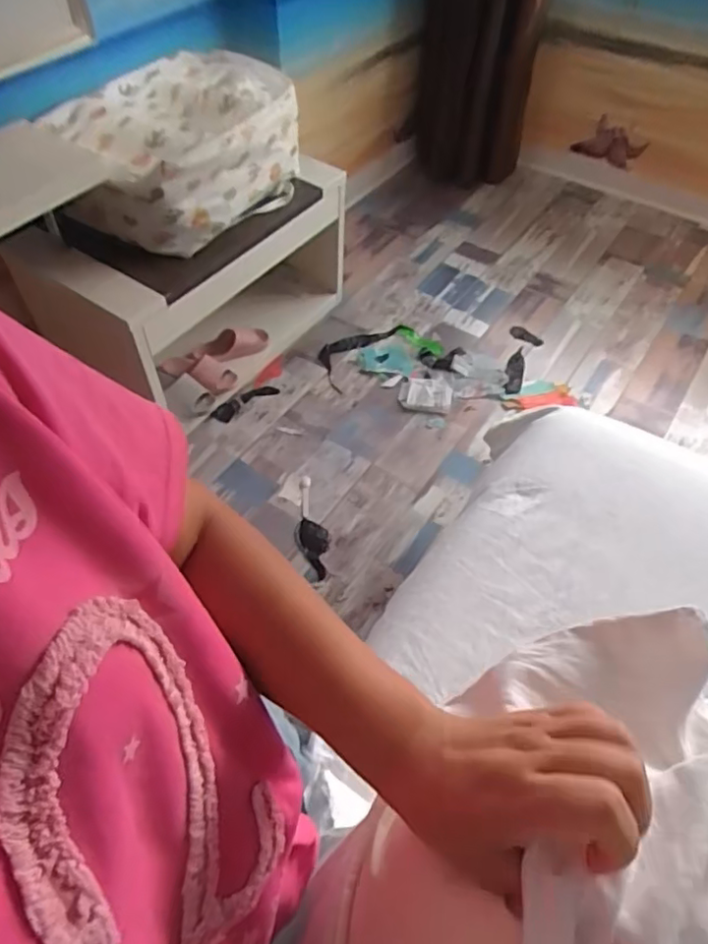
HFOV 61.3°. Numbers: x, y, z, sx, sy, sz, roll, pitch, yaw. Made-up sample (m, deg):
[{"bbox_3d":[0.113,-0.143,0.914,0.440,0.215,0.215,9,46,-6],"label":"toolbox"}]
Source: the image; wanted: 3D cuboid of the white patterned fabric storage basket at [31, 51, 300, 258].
[{"bbox_3d":[-0.463,-0.864,1.598,0.630,0.260,0.457,-38,62,-25],"label":"white patterned fabric storage basket"}]

